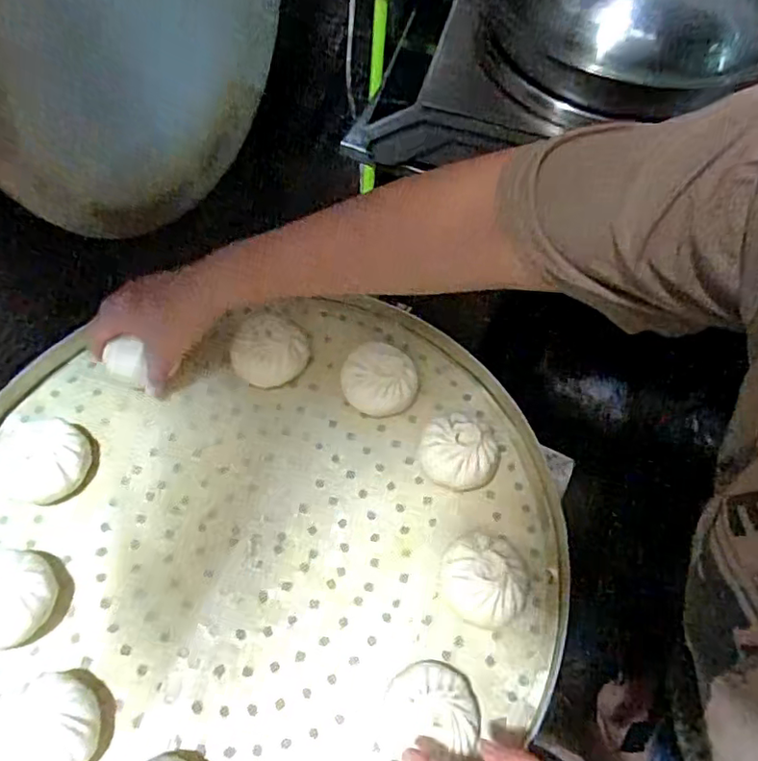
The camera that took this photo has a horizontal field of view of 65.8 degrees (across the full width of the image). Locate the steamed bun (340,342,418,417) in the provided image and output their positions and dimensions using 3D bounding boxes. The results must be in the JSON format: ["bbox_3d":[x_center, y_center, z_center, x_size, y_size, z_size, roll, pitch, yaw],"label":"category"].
[{"bbox_3d":[0.003,0.001,0.529,0.067,0.047,0.062,26,64,11],"label":"steamed bun"}]

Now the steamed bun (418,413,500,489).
[{"bbox_3d":[0.065,0.061,0.492,0.064,0.042,0.059,1,62,-2],"label":"steamed bun"}]

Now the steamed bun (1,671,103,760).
[{"bbox_3d":[-0.214,0.232,0.386,0.065,0.039,0.067,15,62,6],"label":"steamed bun"}]

